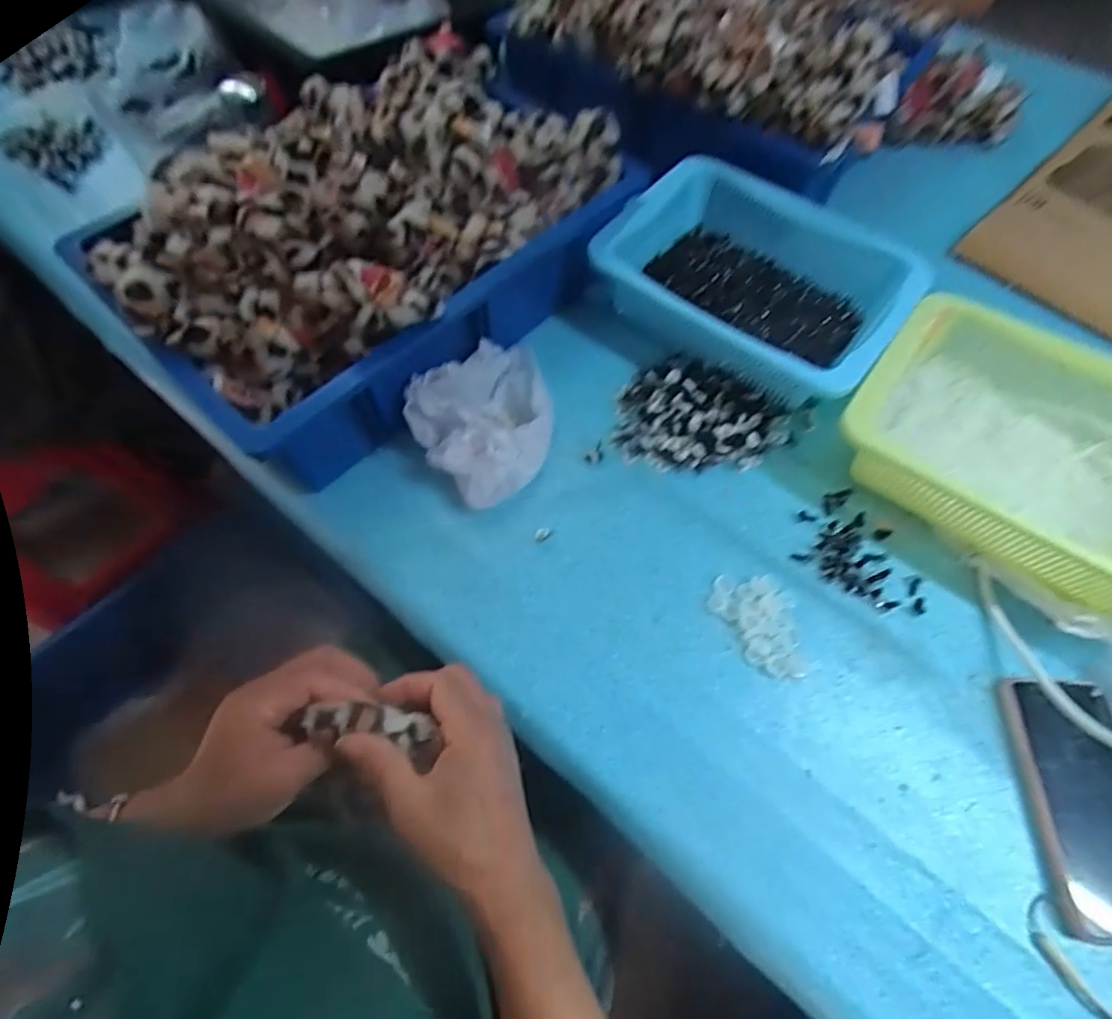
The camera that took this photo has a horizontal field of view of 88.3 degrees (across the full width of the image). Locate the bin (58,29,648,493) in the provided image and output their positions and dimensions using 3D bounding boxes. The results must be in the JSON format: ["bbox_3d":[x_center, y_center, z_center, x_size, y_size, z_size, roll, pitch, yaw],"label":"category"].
[{"bbox_3d":[-0.145,-0.243,0.531,0.241,0.189,0.433,41,70,18],"label":"bin"}]

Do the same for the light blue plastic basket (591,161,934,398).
[{"bbox_3d":[0.209,-0.238,0.595,0.285,0.084,0.232,31,67,14],"label":"light blue plastic basket"}]

